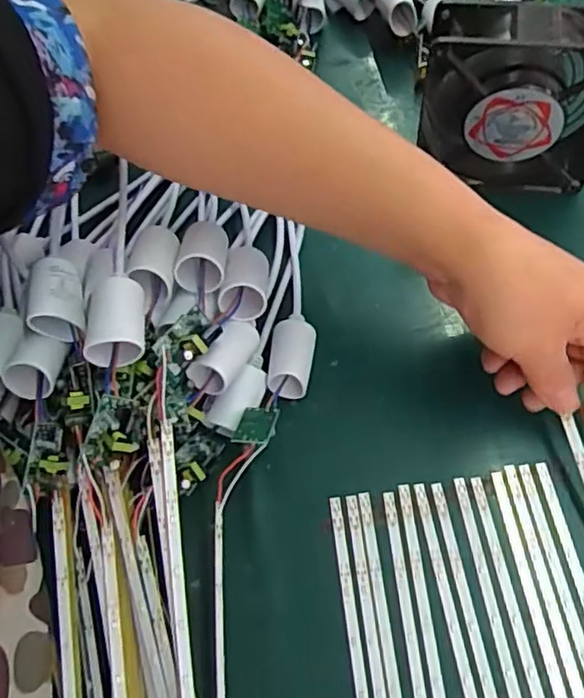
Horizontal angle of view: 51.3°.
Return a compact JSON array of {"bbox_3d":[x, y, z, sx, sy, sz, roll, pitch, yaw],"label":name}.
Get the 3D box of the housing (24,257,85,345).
[{"bbox_3d":[-0.132,-0.029,0.342,0.026,0.027,0.042,-13,63,-1],"label":"housing"}]

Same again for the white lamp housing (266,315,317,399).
[{"bbox_3d":[0.000,0.004,0.386,0.026,0.032,0.052,5,65,8],"label":"white lamp housing"}]

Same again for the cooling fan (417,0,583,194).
[{"bbox_3d":[0.146,-0.161,0.403,0.123,0.119,0.043,5,65,8],"label":"cooling fan"}]

